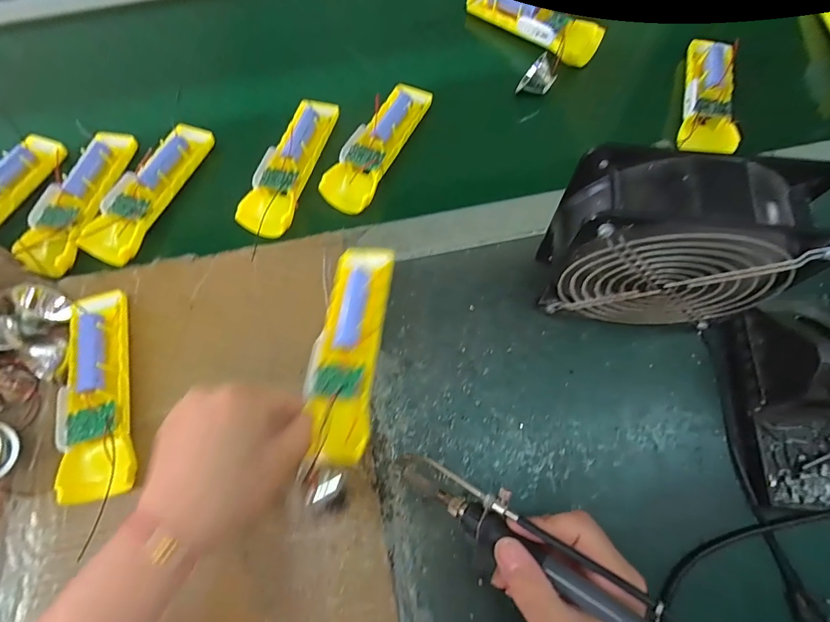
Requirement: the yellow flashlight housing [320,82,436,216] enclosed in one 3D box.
[{"bbox_3d":[-0.039,-0.168,0.431,0.050,0.022,0.156,24,71,10],"label":"yellow flashlight housing"}]

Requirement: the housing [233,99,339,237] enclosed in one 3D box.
[{"bbox_3d":[-0.124,-0.147,0.426,0.049,0.025,0.160,17,70,8],"label":"housing"}]

